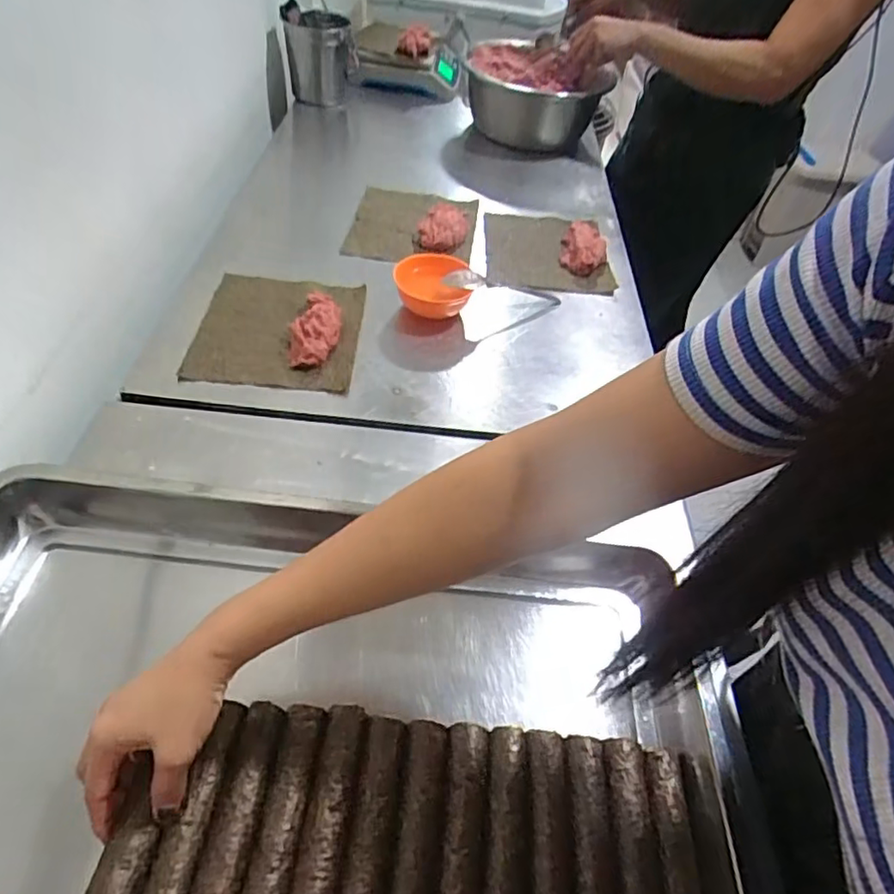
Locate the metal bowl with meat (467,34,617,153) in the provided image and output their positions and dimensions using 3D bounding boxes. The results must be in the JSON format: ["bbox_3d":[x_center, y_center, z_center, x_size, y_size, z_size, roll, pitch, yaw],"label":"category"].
[{"bbox_3d":[0.156,-0.635,1.127,0.256,0.161,0.229,13,48,4],"label":"metal bowl with meat"}]

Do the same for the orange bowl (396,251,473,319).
[{"bbox_3d":[-0.020,-0.211,0.797,0.093,0.049,0.102,3,46,-3],"label":"orange bowl"}]

